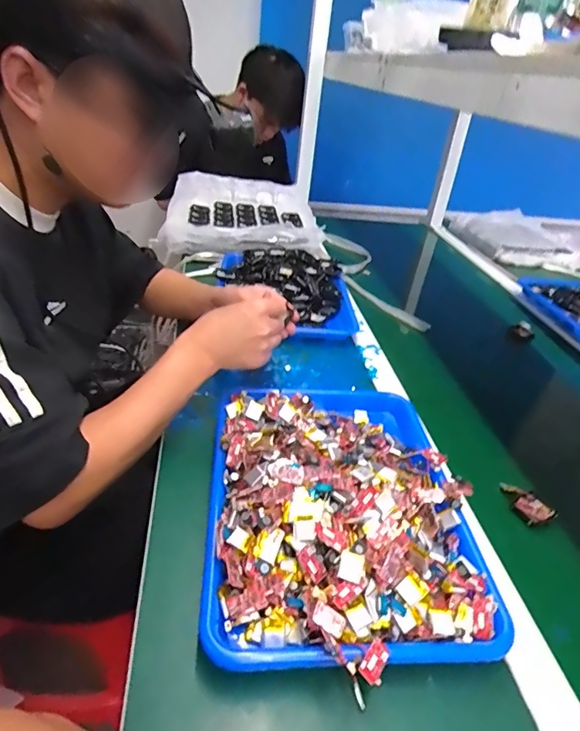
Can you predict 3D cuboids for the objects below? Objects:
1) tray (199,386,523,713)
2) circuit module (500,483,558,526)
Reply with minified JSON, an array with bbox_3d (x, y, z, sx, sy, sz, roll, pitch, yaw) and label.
[{"bbox_3d":[0.051,0.125,0.472,0.255,0.062,0.343,4,33,-5],"label":"tray"},{"bbox_3d":[0.266,0.154,0.528,0.039,0.013,0.062,-9,37,-24],"label":"circuit module"}]

